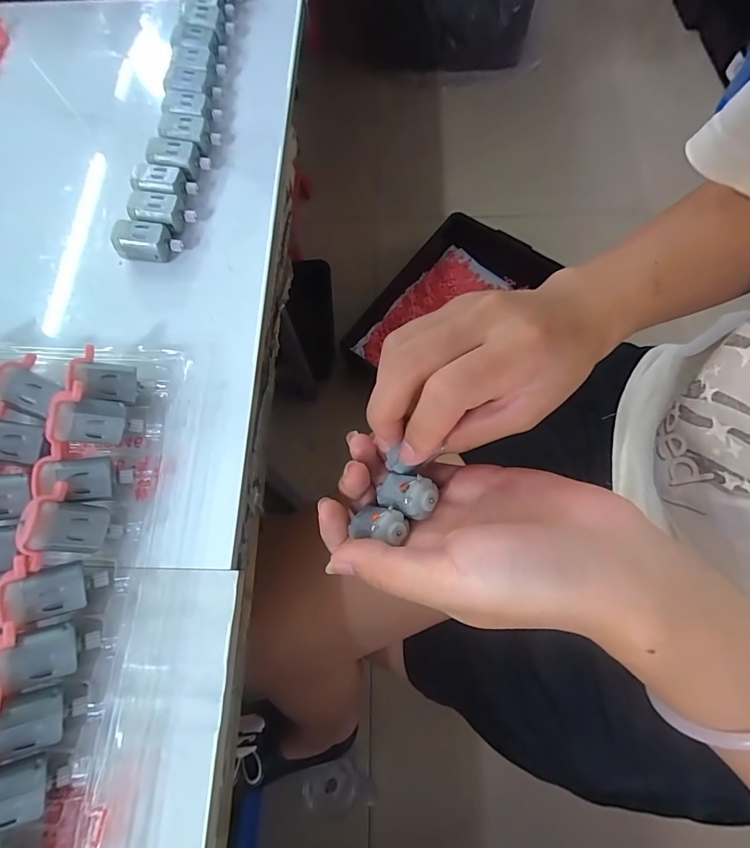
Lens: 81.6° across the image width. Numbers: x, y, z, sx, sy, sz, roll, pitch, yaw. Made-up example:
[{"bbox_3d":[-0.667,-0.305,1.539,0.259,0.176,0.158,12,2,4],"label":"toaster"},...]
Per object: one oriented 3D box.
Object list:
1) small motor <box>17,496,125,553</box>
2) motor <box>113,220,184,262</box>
[{"bbox_3d":[-0.123,0.041,0.177,0.010,0.034,0.027,-7,69,42],"label":"small motor"},{"bbox_3d":[-0.122,-0.098,0.233,0.031,0.015,0.017,0,70,2],"label":"motor"}]

